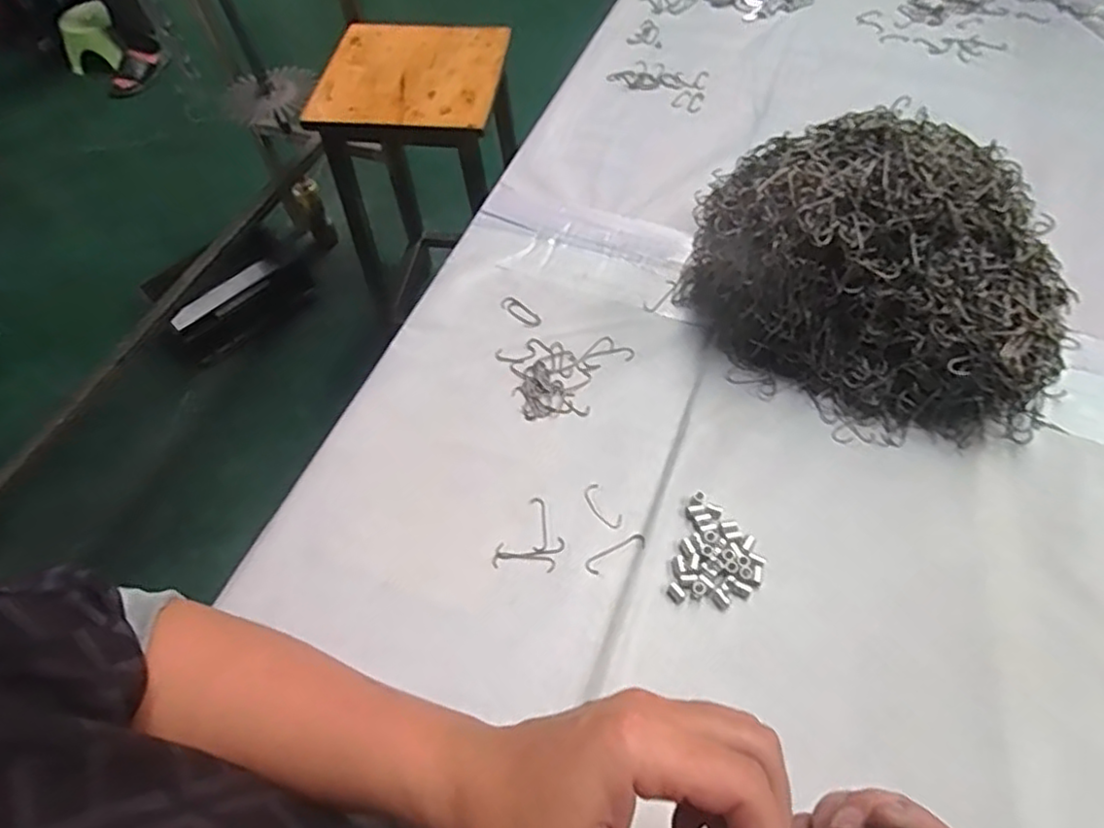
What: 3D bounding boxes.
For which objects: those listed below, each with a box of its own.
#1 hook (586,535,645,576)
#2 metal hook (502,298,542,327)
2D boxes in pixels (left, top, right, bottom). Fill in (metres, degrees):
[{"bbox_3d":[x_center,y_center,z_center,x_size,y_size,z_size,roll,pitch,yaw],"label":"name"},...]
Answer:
[{"bbox_3d":[0.044,0.096,0.446,0.044,0.004,0.012,-26,59,-14],"label":"hook"},{"bbox_3d":[-0.026,-0.089,0.571,0.043,0.004,0.016,38,66,24],"label":"metal hook"}]

